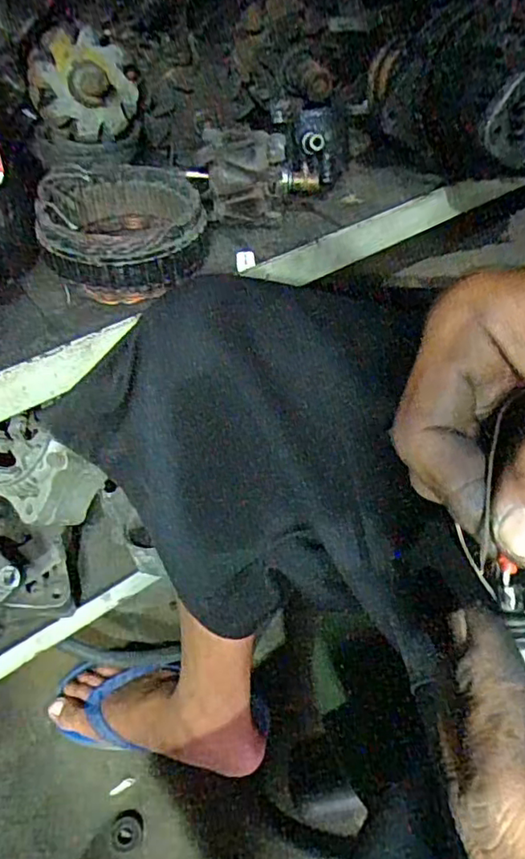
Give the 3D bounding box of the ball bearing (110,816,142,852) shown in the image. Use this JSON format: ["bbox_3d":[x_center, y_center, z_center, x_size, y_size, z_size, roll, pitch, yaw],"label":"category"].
[{"bbox_3d":[-0.138,0.408,0.595,0.032,0.004,0.029,-4,49,-2],"label":"ball bearing"}]

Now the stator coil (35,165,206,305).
[{"bbox_3d":[-0.113,-0.165,0.478,0.119,0.062,0.124,-1,49,1],"label":"stator coil"}]

